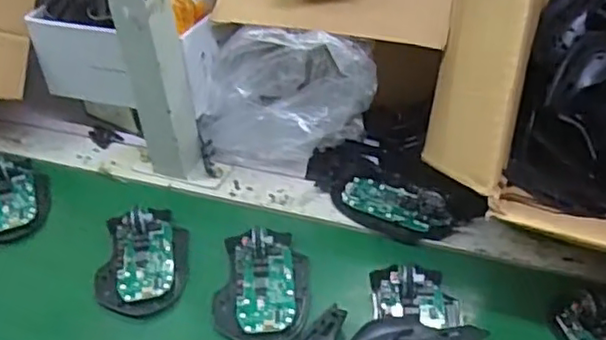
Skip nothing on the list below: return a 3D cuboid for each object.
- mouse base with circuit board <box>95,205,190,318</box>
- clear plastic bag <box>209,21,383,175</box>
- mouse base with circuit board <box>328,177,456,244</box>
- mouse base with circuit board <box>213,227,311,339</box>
[{"bbox_3d":[-0.135,0.069,0.546,0.074,0.019,0.111,-1,39,4],"label":"mouse base with circuit board"},{"bbox_3d":[-0.018,-0.075,0.614,0.162,0.138,0.075,8,40,15],"label":"clear plastic bag"},{"bbox_3d":[0.079,0.030,0.582,0.115,0.020,0.060,22,46,29],"label":"mouse base with circuit board"},{"bbox_3d":[-0.032,0.090,0.512,0.072,0.025,0.106,2,39,7],"label":"mouse base with circuit board"}]

